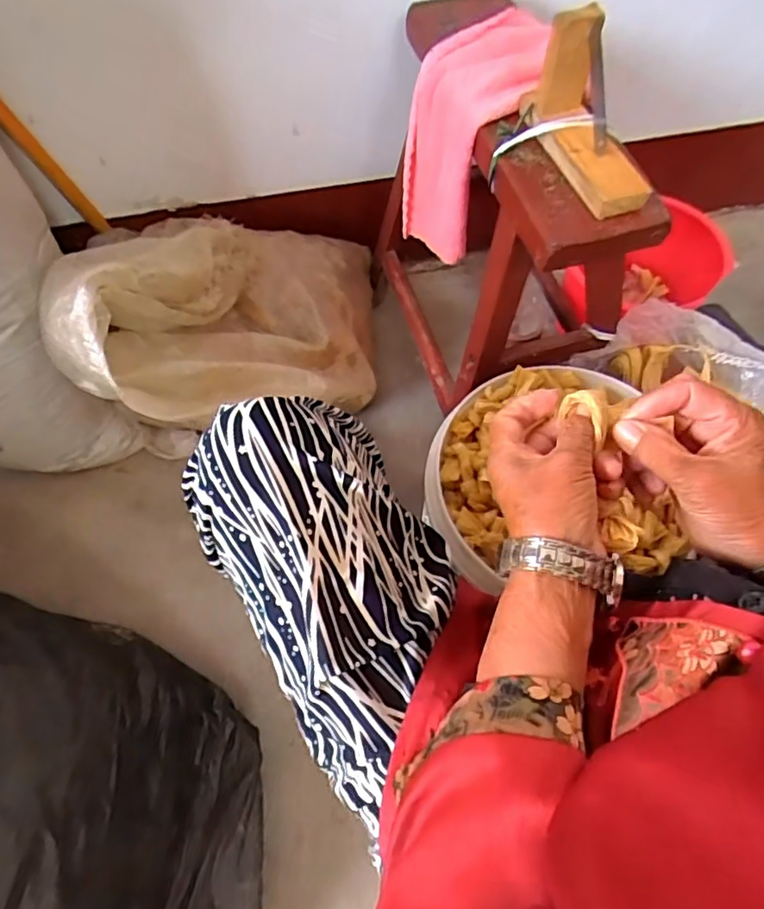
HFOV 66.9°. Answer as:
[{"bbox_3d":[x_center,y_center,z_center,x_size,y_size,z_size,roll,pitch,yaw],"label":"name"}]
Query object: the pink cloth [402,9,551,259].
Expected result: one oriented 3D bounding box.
[{"bbox_3d":[0.097,-0.354,0.665,0.142,0.205,0.170,12,63,7],"label":"pink cloth"}]

